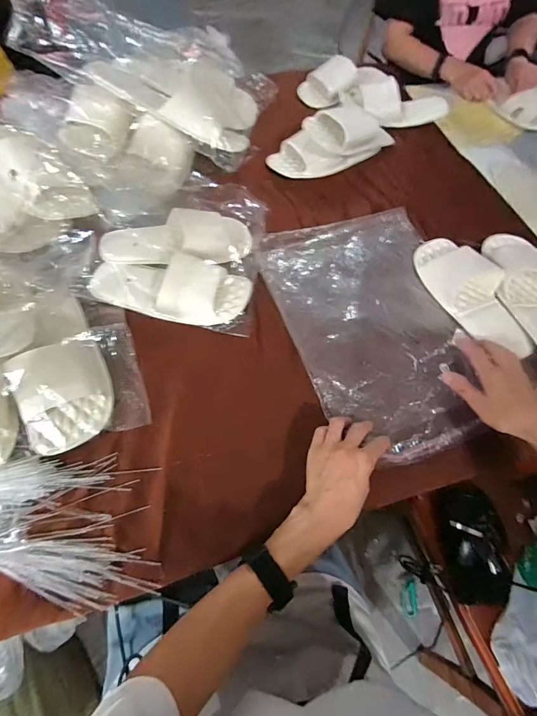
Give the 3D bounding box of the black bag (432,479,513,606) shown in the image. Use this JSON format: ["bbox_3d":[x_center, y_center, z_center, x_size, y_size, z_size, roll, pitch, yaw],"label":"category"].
[{"bbox_3d":[0.397,0.356,0.691,0.114,0.056,0.205,-3,64,-5],"label":"black bag"}]

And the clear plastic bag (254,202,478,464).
[{"bbox_3d":[0.167,-0.056,0.527,0.270,0.030,0.378,-16,65,-11],"label":"clear plastic bag"}]

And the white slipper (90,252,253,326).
[{"bbox_3d":[-0.140,-0.106,0.508,0.220,0.046,0.090,9,63,1],"label":"white slipper"}]

